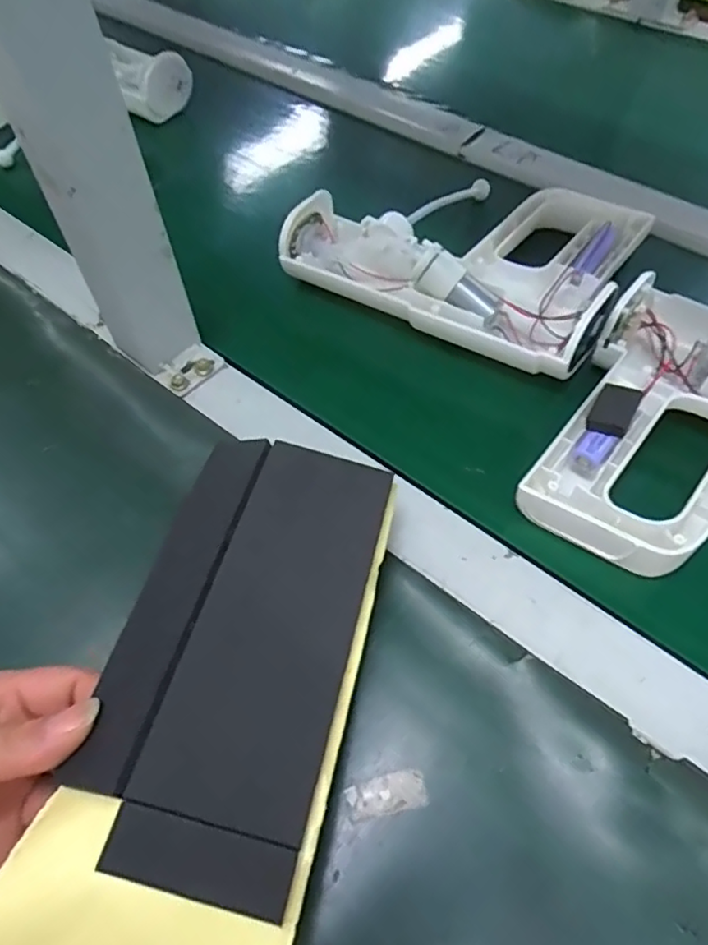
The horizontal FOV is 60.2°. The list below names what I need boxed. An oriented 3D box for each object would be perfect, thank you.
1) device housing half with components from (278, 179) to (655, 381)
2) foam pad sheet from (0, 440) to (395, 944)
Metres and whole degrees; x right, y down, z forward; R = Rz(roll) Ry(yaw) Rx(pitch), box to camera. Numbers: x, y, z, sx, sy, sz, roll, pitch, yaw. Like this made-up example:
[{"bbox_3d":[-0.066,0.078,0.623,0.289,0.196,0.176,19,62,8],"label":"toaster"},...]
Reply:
[{"bbox_3d":[0.083,-0.167,0.417,0.210,0.034,0.170,28,60,19],"label":"device housing half with components"},{"bbox_3d":[-0.057,0.110,0.221,0.094,0.041,0.281,11,64,11],"label":"foam pad sheet"}]

